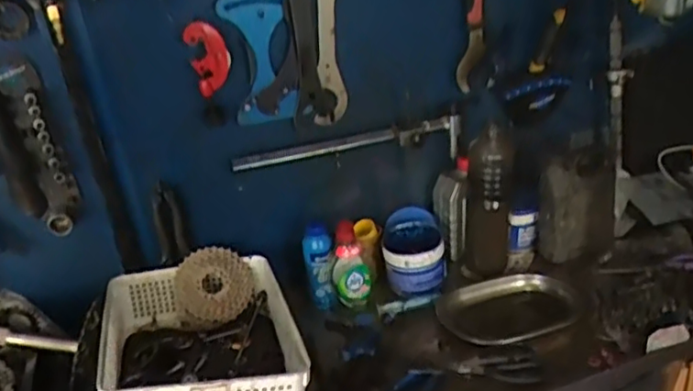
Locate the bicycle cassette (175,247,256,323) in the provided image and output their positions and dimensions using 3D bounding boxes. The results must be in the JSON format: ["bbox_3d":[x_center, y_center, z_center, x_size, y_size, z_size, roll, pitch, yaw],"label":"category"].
[{"bbox_3d":[-0.209,0.142,1.004,0.120,0.117,0.037,-8,-14,-16],"label":"bicycle cassette"}]

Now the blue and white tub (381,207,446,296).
[{"bbox_3d":[0.114,0.099,1.078,0.101,0.123,0.105,-6,25,3],"label":"blue and white tub"}]

